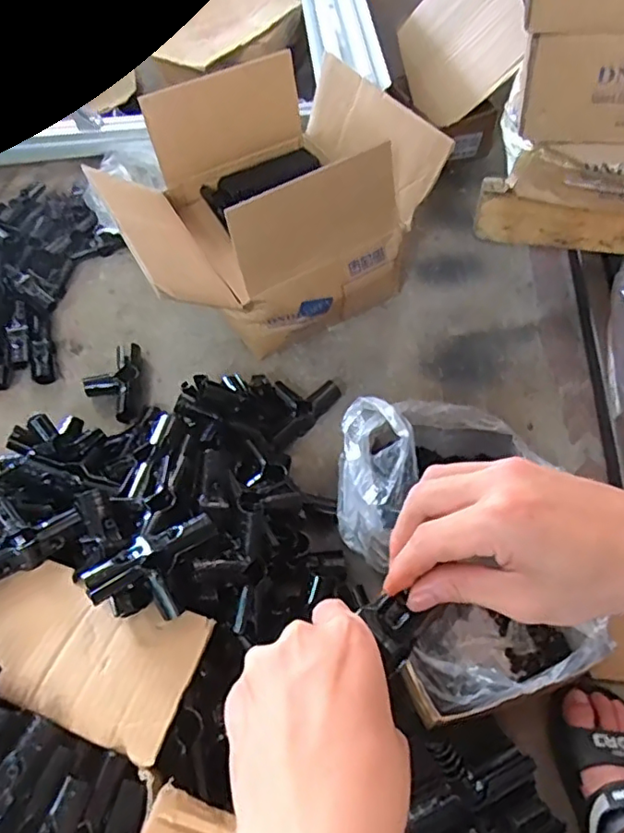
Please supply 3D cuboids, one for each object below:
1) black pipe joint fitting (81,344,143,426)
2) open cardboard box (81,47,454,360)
[{"bbox_3d":[-0.283,-0.055,0.909,0.090,0.031,0.105,35,64,22],"label":"black pipe joint fitting"},{"bbox_3d":[-0.084,-0.331,0.957,0.440,0.247,0.370,-29,60,-16],"label":"open cardboard box"}]

